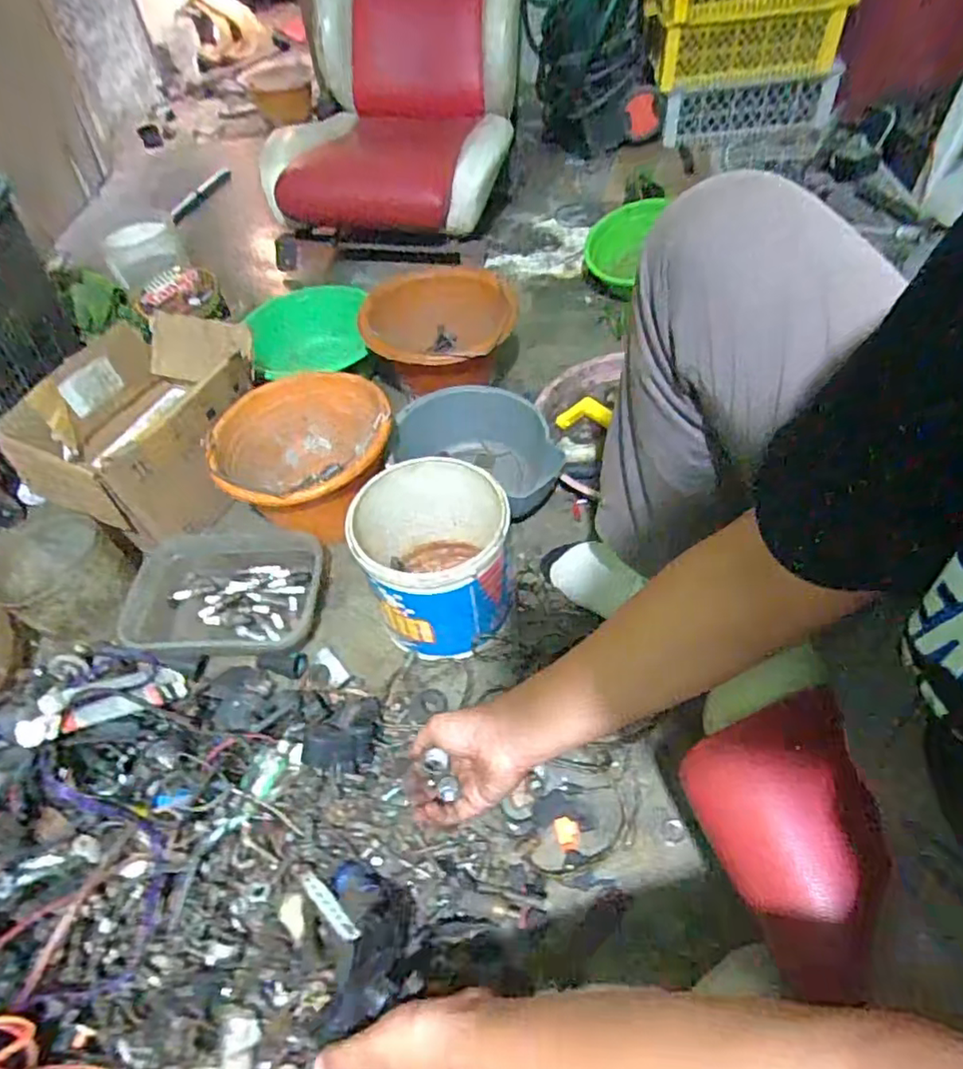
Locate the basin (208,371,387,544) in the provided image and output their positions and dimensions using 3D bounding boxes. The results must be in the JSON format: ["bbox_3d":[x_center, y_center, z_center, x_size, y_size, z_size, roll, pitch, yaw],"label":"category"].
[{"bbox_3d":[-0.239,-0.096,0.900,0.235,0.174,0.225,-3,52,4],"label":"basin"}]

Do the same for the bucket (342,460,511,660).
[{"bbox_3d":[-0.057,0.033,0.781,0.177,0.208,0.177,-3,52,4],"label":"bucket"}]

